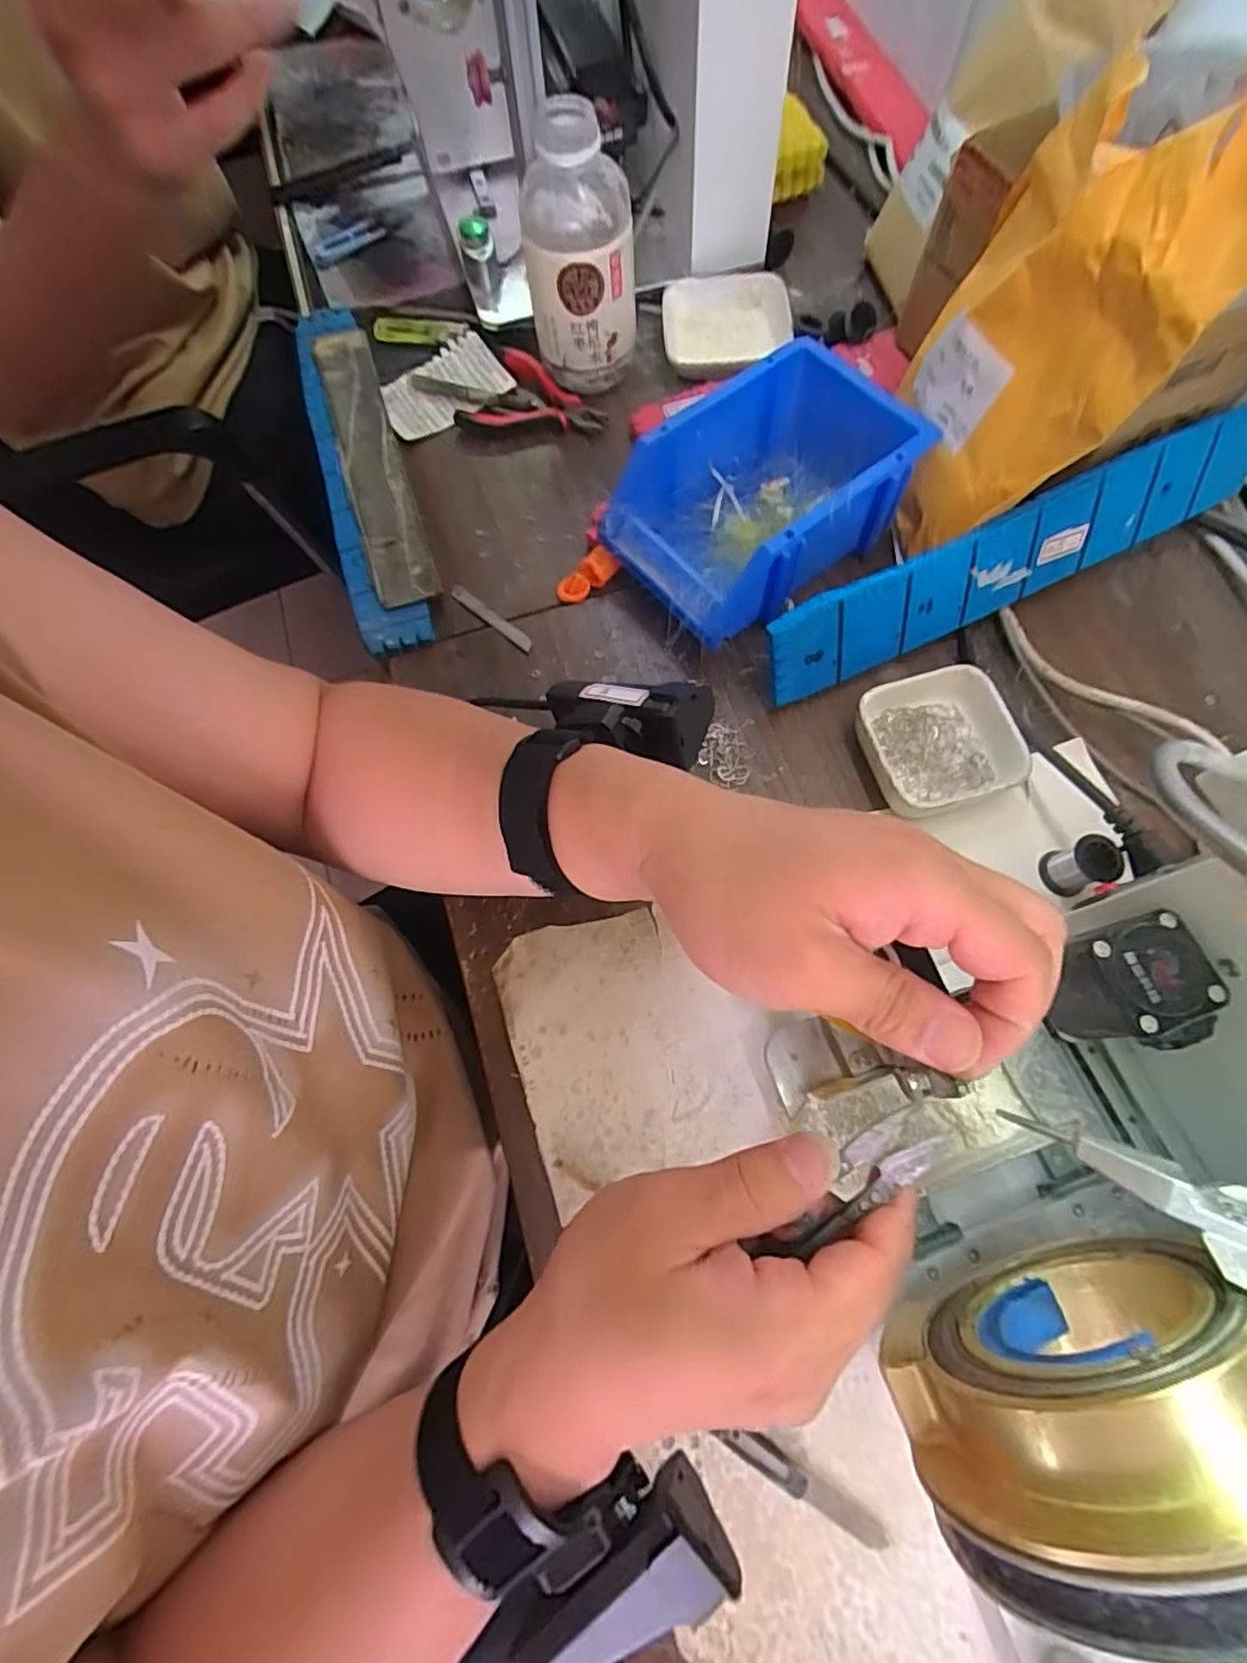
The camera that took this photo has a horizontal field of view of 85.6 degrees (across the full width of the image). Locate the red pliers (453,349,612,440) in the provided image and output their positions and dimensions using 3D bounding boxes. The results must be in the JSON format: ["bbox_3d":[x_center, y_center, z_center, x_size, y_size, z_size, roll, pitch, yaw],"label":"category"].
[{"bbox_3d":[-0.068,-0.338,0.536,0.106,0.011,0.081,29,73,12],"label":"red pliers"}]

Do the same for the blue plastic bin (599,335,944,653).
[{"bbox_3d":[0.089,-0.220,0.451,0.183,0.086,0.126,-36,72,-11],"label":"blue plastic bin"}]

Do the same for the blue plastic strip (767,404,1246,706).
[{"bbox_3d":[0.250,-0.172,0.424,0.346,0.069,0.011,-25,47,-6],"label":"blue plastic strip"}]

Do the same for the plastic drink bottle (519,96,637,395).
[{"bbox_3d":[-0.031,-0.407,0.486,0.077,0.152,0.069,-2,69,2],"label":"plastic drink bottle"}]

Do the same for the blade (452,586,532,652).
[{"bbox_3d":[-0.095,-0.153,0.480,0.082,0.004,0.009,40,83,18],"label":"blade"}]

